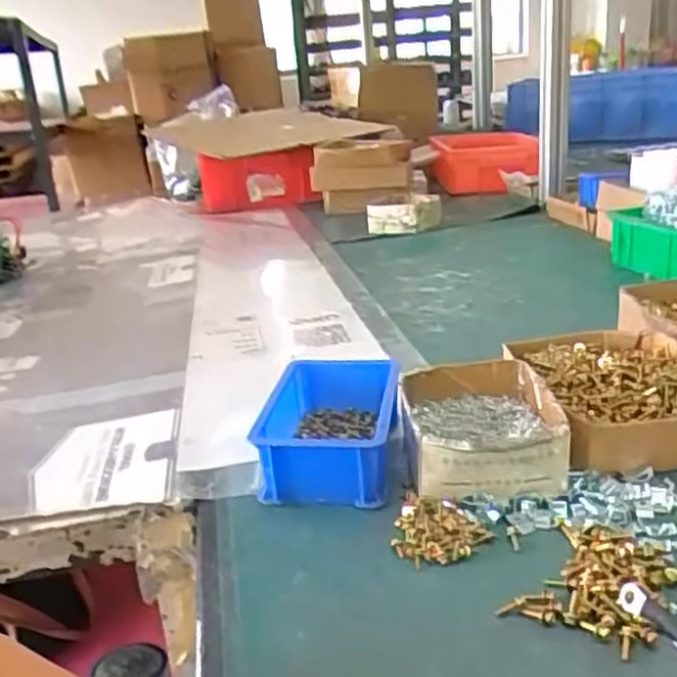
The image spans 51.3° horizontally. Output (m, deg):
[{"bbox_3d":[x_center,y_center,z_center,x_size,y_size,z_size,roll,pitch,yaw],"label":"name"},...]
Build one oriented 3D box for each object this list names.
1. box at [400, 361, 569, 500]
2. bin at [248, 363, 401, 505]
[{"bbox_3d":[0.103,0.068,0.530,0.115,0.053,0.122,-5,21,0],"label":"box"},{"bbox_3d":[-0.007,0.070,0.551,0.100,0.057,0.140,-1,21,11],"label":"bin"}]

